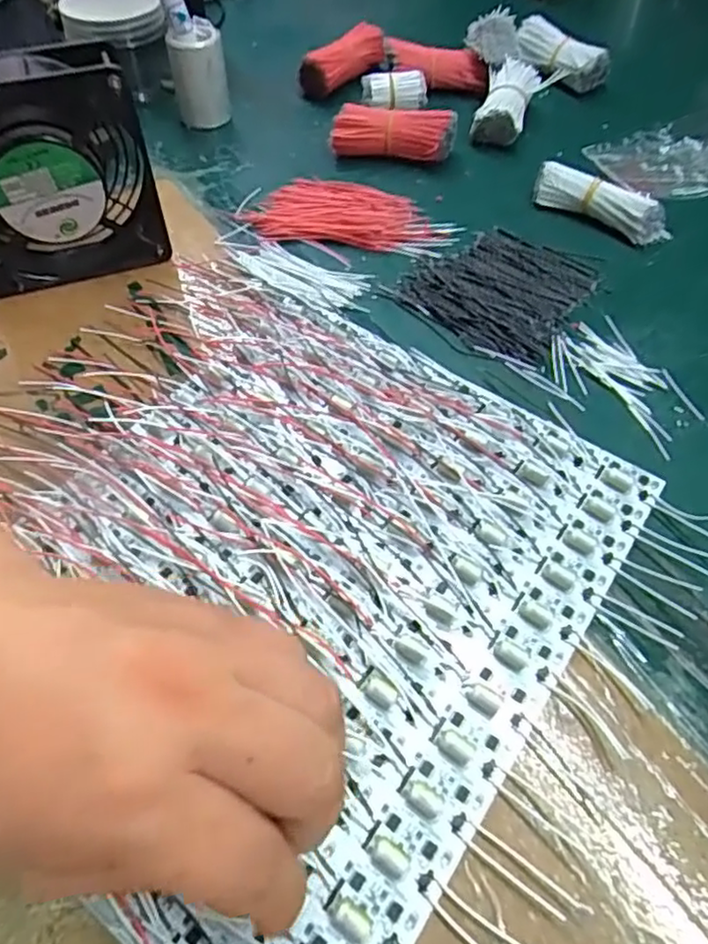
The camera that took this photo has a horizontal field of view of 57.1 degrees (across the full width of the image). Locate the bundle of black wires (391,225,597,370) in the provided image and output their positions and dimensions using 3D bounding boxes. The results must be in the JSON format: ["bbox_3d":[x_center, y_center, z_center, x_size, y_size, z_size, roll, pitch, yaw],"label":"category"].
[{"bbox_3d":[0.093,-0.121,0.419,0.102,0.005,0.110,29,60,20],"label":"bundle of black wires"}]

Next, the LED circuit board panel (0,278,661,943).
[{"bbox_3d":[-0.047,0.029,0.306,0.291,0.010,0.281,31,60,20],"label":"LED circuit board panel"}]

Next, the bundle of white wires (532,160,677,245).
[{"bbox_3d":[0.174,-0.190,0.457,0.096,0.024,0.028,34,61,22],"label":"bundle of white wires"}]

